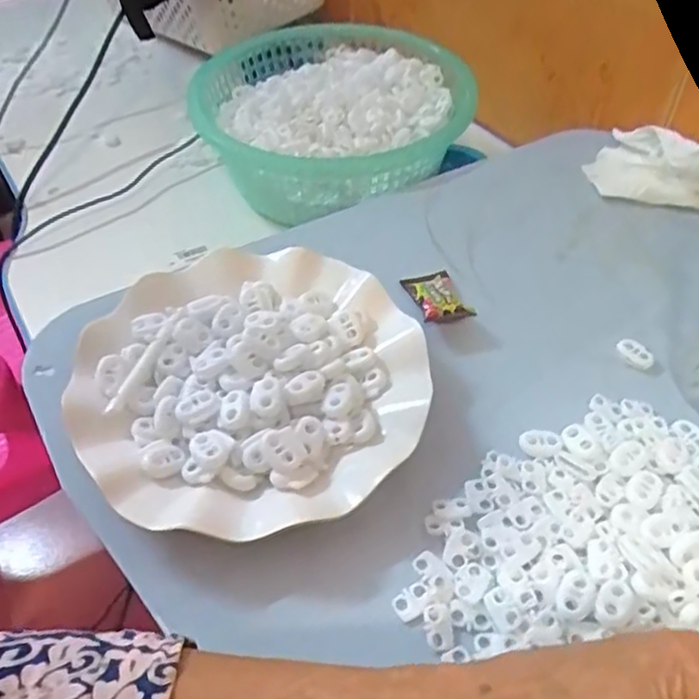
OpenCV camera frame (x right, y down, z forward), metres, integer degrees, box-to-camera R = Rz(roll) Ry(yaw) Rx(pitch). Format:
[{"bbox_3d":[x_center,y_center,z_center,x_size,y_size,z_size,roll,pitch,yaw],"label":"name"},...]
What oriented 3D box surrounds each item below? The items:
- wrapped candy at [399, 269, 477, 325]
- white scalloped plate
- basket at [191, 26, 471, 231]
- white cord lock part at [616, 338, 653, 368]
[{"bbox_3d":[0.054,-0.032,0.415,0.031,0.017,0.046,-13,47,-9],"label":"wrapped candy"},{"bbox_3d":[-0.051,0.019,0.361,0.172,0.041,0.178,-2,46,2],"label":"white scalloped plate"},{"bbox_3d":[-0.017,-0.207,0.583,0.215,0.072,0.216,-2,46,2],"label":"basket"},{"bbox_3d":[0.167,0.002,0.390,0.012,0.006,0.021,-29,51,-22],"label":"white cord lock part"}]

